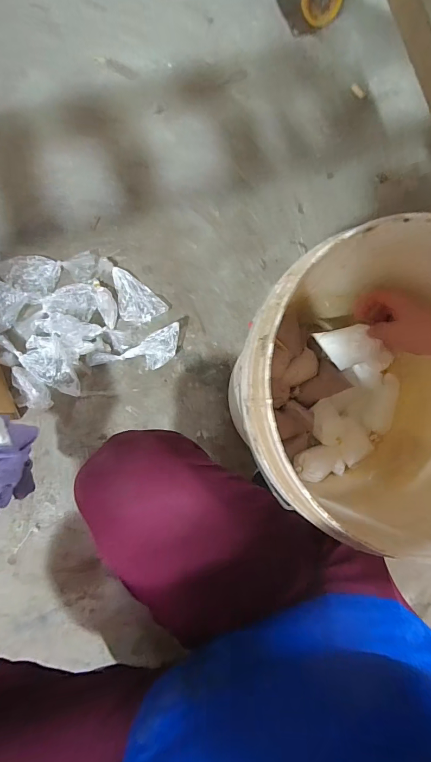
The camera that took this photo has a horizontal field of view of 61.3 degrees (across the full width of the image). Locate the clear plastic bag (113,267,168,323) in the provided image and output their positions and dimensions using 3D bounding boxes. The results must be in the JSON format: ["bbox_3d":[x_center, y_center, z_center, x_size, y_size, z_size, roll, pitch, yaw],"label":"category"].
[{"bbox_3d":[-0.150,-0.145,0.649,0.113,0.014,0.066,39,84,-2],"label":"clear plastic bag"}]

